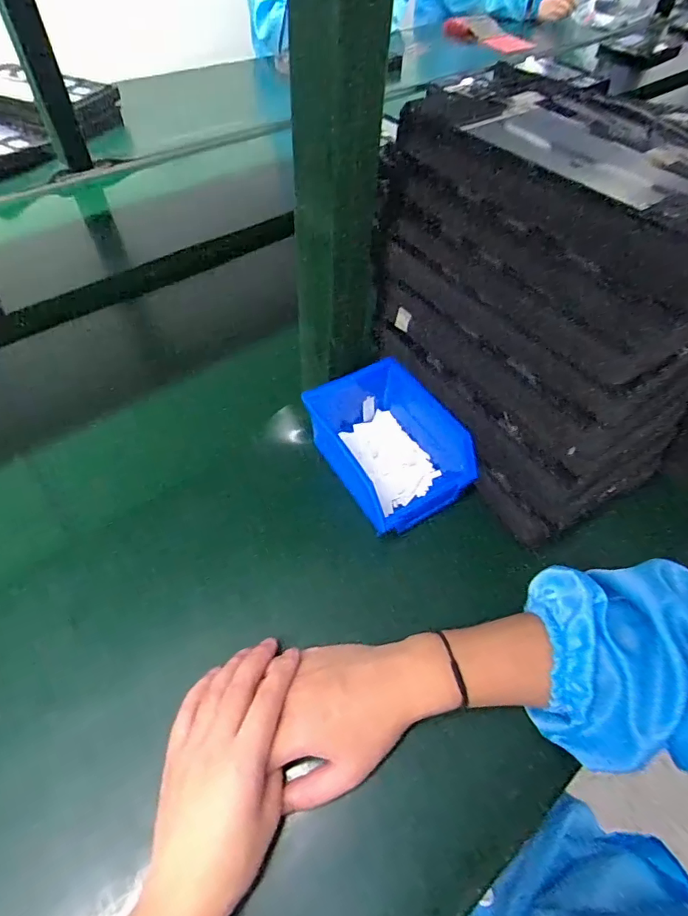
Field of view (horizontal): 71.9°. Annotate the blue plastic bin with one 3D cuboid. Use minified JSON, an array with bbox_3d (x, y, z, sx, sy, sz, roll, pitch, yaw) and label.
[{"bbox_3d":[0.038,-0.016,0.453,0.100,0.079,0.163,-23,60,-18],"label":"blue plastic bin"}]

